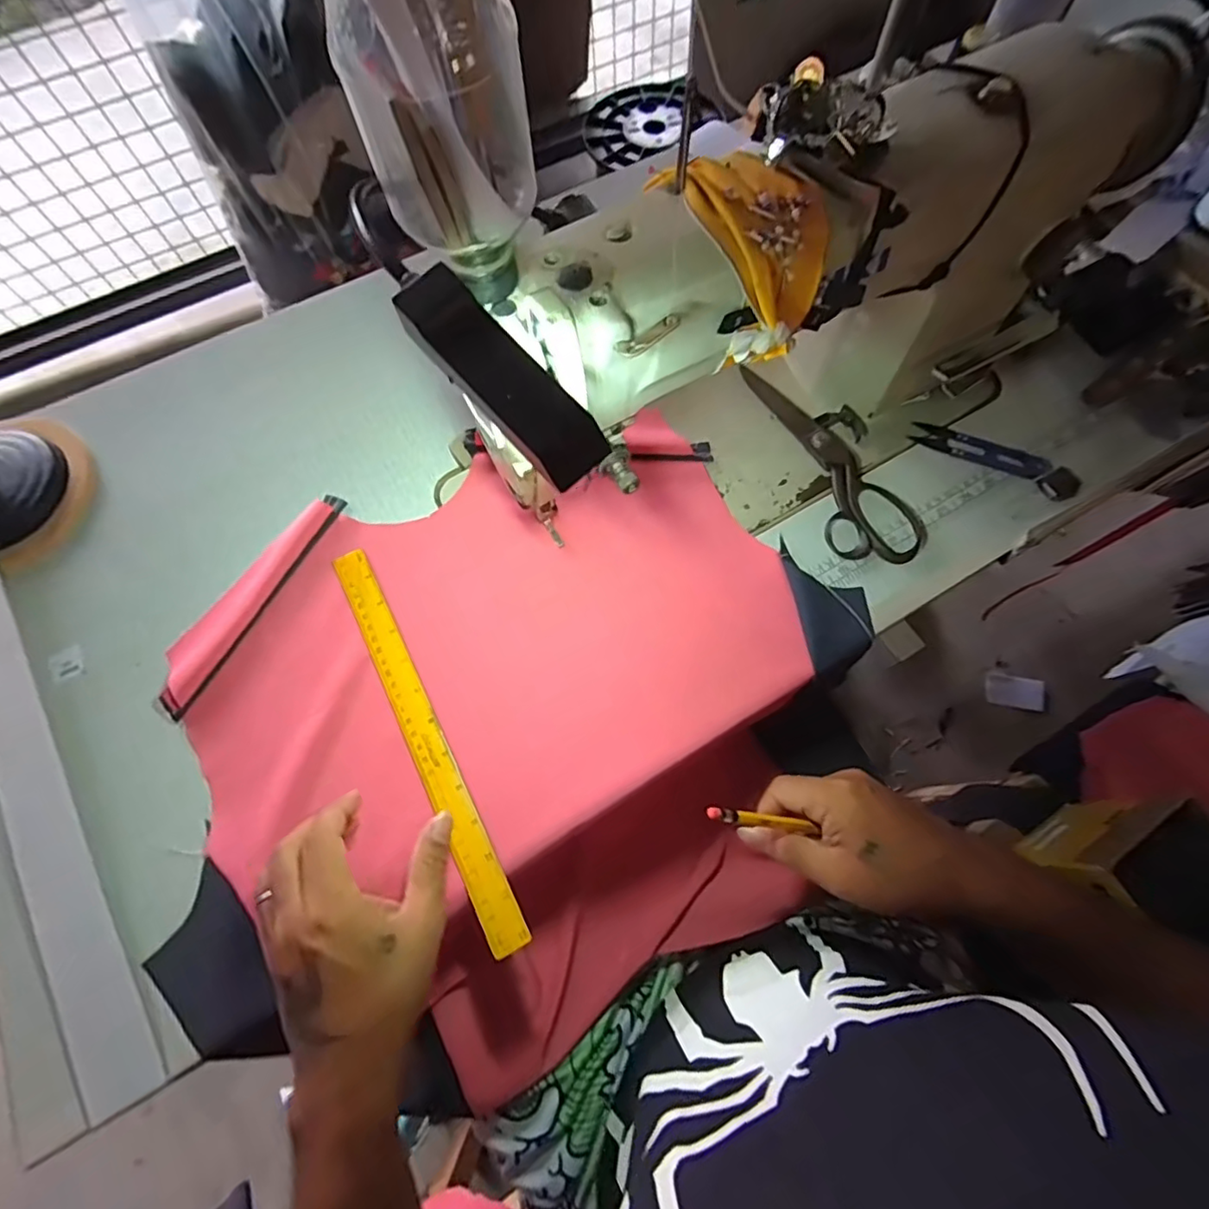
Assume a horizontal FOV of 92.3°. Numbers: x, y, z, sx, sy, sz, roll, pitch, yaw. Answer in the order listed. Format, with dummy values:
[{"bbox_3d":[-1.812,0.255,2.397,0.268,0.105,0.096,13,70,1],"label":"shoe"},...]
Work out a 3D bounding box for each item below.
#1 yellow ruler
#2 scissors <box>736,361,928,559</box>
[{"bbox_3d":[-0.129,0.088,0.409,0.025,0.004,0.303,-24,70,-16],"label":"yellow ruler"},{"bbox_3d":[0.189,-0.124,0.478,0.072,0.017,0.203,-19,70,-7],"label":"scissors"}]

